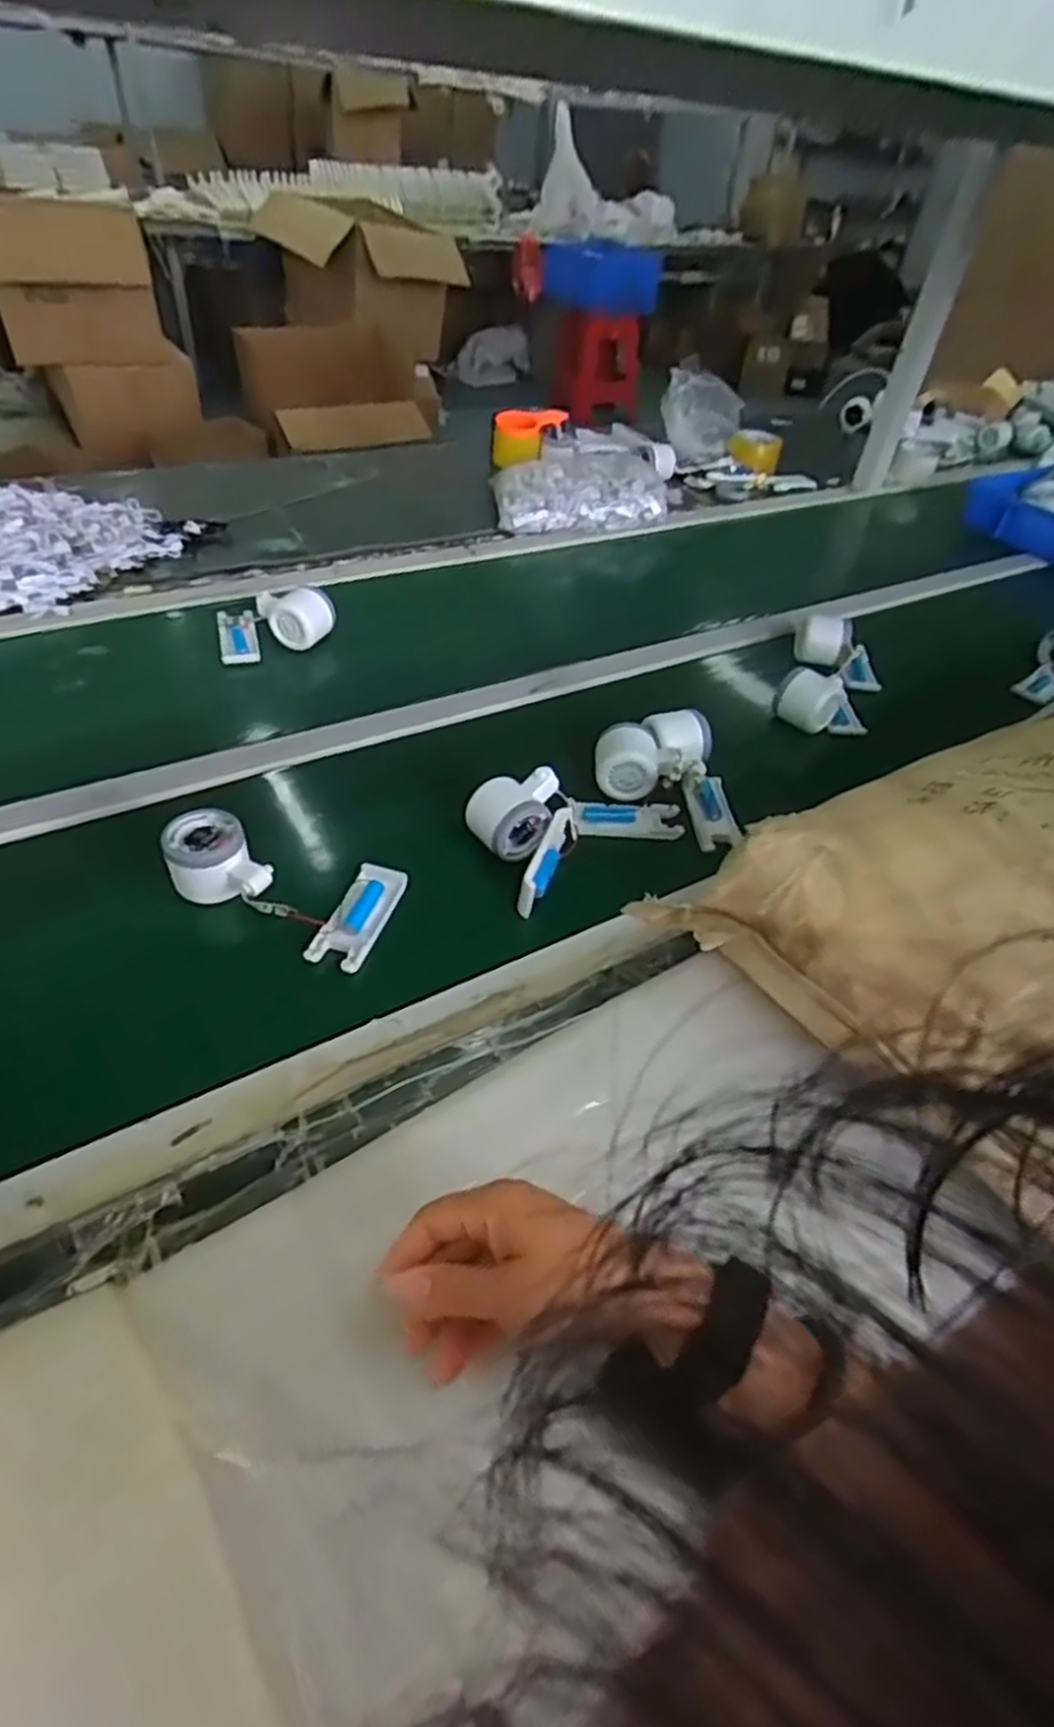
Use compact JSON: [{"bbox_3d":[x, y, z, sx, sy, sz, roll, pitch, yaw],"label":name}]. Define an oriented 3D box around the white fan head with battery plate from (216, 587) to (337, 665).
[{"bbox_3d":[-0.286,-0.280,0.882,0.128,0.054,0.090,-13,48,-18],"label":"white fan head with battery plate"}]

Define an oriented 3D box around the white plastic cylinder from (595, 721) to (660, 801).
[{"bbox_3d":[0.095,-0.098,0.738,0.057,0.054,0.053,7,45,0],"label":"white plastic cylinder"}]

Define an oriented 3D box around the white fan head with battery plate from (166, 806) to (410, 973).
[{"bbox_3d":[-0.195,0.018,0.606,0.177,0.044,0.096,22,45,-3],"label":"white fan head with battery plate"}]

